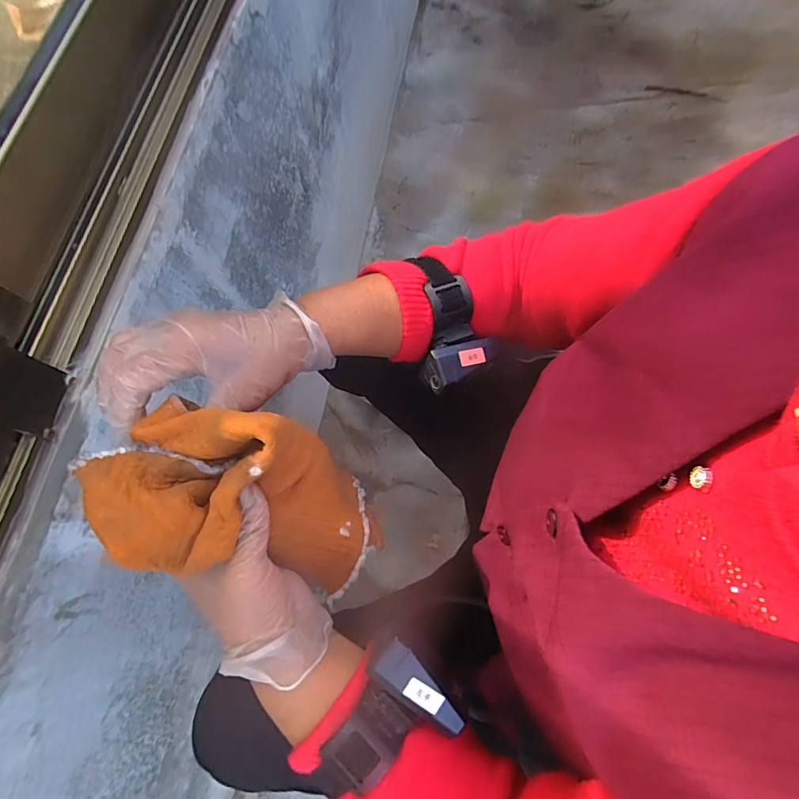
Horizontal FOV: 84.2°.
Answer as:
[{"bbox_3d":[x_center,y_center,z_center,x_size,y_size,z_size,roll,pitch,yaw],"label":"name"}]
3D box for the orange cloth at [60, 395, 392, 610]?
[{"bbox_3d":[-0.085,0.069,0.291,0.071,0.197,0.103,6,69,40],"label":"orange cloth"}]

